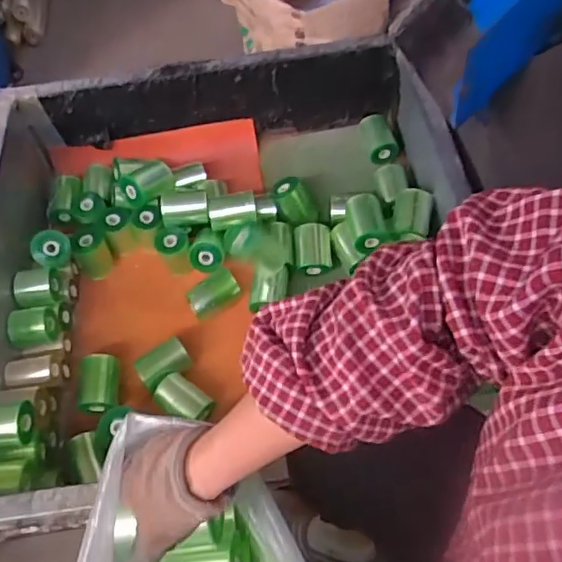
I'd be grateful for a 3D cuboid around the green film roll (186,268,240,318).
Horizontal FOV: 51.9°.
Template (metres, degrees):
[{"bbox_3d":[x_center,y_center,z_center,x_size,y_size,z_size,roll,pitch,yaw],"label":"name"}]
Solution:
[{"bbox_3d":[-0.119,0.022,1.020,0.090,0.050,0.050,-32,53,-20],"label":"green film roll"}]

